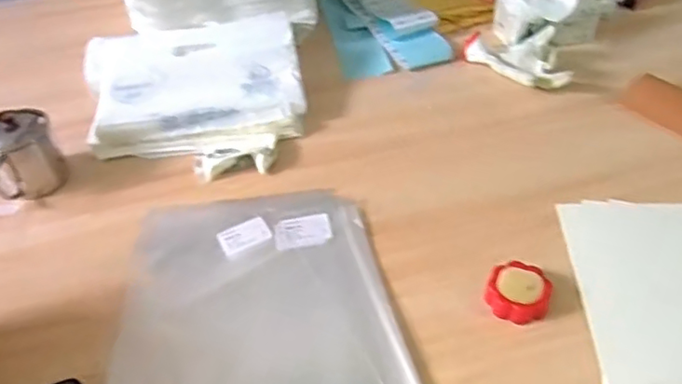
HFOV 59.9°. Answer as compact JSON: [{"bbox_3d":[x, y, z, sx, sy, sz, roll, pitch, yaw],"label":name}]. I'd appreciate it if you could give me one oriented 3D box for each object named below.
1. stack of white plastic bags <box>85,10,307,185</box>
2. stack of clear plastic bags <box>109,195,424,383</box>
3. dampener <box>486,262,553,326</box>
[{"bbox_3d":[-0.222,-0.146,0.874,0.323,0.065,0.283,-8,44,-3],"label":"stack of white plastic bags"},{"bbox_3d":[-0.087,0.144,0.617,0.290,0.020,0.381,-11,47,-7],"label":"stack of clear plastic bags"},{"bbox_3d":[0.189,0.106,0.626,0.063,0.032,0.062,-2,44,2],"label":"dampener"}]

